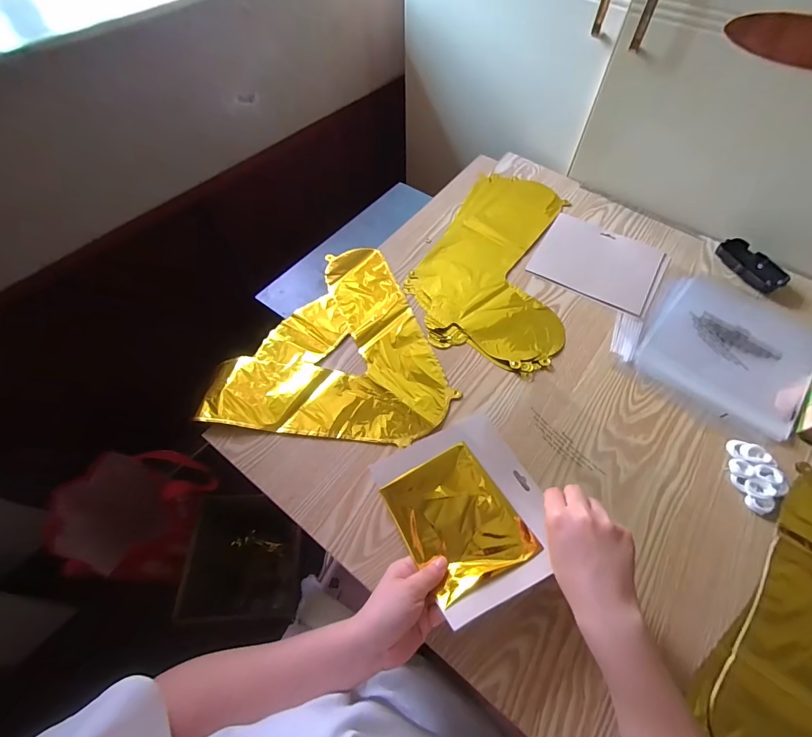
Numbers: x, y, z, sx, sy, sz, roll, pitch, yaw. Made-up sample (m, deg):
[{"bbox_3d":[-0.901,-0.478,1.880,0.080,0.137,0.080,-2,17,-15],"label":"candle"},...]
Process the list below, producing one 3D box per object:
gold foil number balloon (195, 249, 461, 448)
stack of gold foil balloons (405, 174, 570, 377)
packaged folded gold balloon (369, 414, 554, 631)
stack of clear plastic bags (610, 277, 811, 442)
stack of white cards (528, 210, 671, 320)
[{"bbox_3d":[-0.091,-0.059,0.587,0.312,0.007,0.333,6,60,3],"label":"gold foil number balloon"},{"bbox_3d":[0.166,-0.189,0.662,0.240,0.007,0.409,20,61,11],"label":"stack of gold foil balloons"},{"bbox_3d":[0.077,0.147,0.435,0.179,0.029,0.182,-22,58,-23],"label":"packaged folded gold balloon"},{"bbox_3d":[0.464,-0.043,0.578,0.238,0.011,0.245,37,66,20],"label":"stack of clear plastic bags"},{"bbox_3d":[0.326,-0.183,0.657,0.194,0.004,0.169,27,63,15],"label":"stack of white cards"}]

